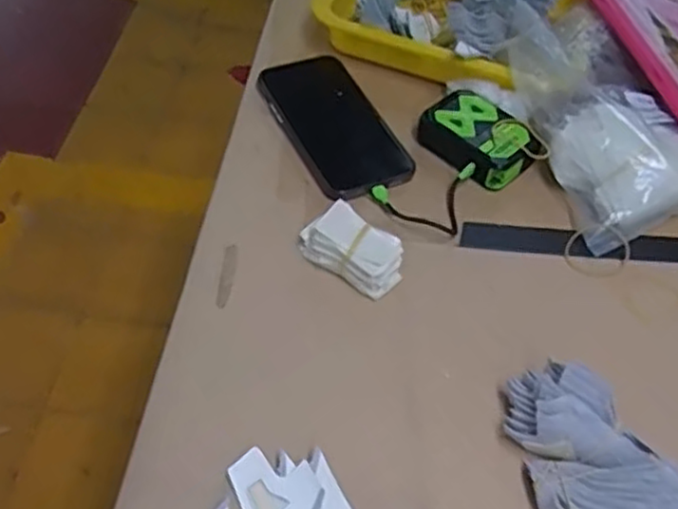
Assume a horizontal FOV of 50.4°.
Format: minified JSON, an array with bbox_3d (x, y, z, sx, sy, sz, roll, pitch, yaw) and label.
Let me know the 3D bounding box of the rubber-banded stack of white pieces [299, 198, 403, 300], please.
[{"bbox_3d":[0.009,-0.004,0.519,0.071,0.037,0.036,28,54,19],"label":"rubber-banded stack of white pieces"}]

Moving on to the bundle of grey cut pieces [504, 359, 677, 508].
[{"bbox_3d":[0.150,0.121,0.418,0.073,0.059,0.125,-7,51,-9],"label":"bundle of grey cut pieces"}]

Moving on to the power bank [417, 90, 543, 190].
[{"bbox_3d":[0.116,-0.096,0.608,0.068,0.031,0.092,-27,57,-23],"label":"power bank"}]

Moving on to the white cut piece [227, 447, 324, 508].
[{"bbox_3d":[-0.032,0.147,0.409,0.046,0.004,0.076,-16,59,-11],"label":"white cut piece"}]

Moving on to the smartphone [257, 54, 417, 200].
[{"bbox_3d":[-0.005,-0.112,0.612,0.079,0.011,0.156,-26,64,-12],"label":"smartphone"}]

